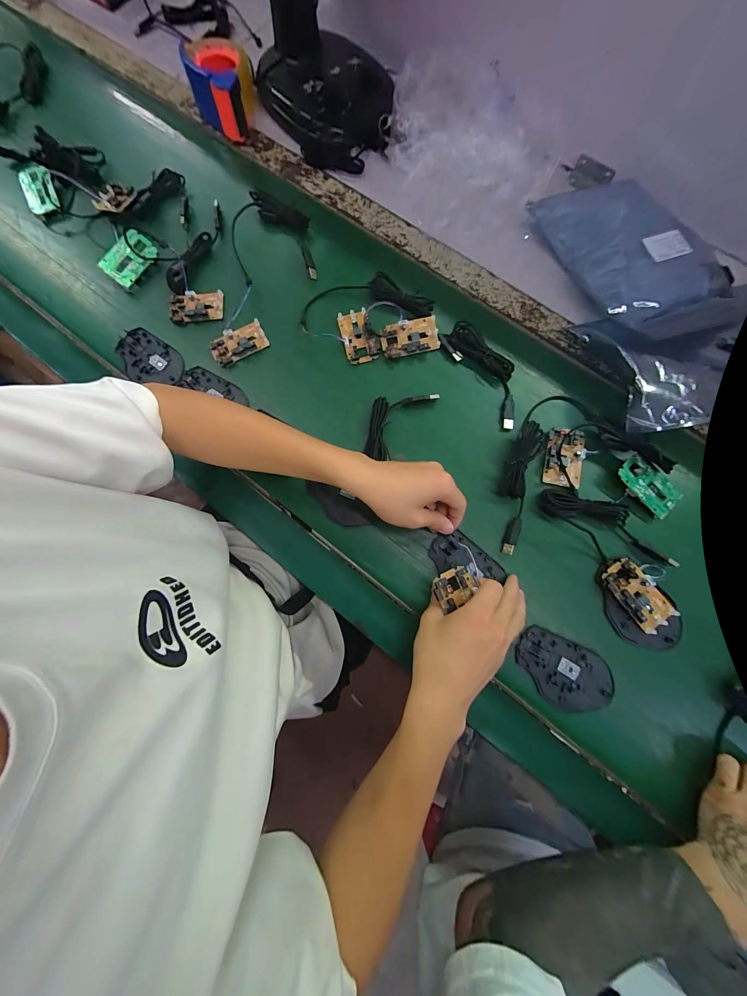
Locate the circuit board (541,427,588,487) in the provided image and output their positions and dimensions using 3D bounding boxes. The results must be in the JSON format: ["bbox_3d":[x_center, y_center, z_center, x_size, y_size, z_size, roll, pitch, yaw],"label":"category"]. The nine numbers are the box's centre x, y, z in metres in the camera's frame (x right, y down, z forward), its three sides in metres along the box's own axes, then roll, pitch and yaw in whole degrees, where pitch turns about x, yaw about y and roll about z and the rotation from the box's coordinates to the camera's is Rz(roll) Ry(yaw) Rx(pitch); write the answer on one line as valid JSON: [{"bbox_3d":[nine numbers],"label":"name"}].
[{"bbox_3d":[0.244,-0.052,0.402,0.047,0.011,0.075,10,79,3],"label":"circuit board"}]

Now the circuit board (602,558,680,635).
[{"bbox_3d":[0.310,0.114,0.367,0.046,0.021,0.081,-36,81,-6],"label":"circuit board"}]

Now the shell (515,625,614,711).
[{"bbox_3d":[0.216,0.199,0.359,0.109,0.012,0.072,23,80,5],"label":"shell"}]

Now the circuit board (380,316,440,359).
[{"bbox_3d":[0.050,-0.221,0.436,0.077,0.011,0.042,-11,96,0],"label":"circuit board"}]

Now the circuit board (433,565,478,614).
[{"bbox_3d":[0.089,0.097,0.341,0.046,0.017,0.036,-29,87,-18],"label":"circuit board"}]

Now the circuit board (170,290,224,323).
[{"bbox_3d":[-0.259,-0.281,0.465,0.076,0.014,0.044,-4,79,0],"label":"circuit board"}]

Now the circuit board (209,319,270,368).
[{"bbox_3d":[-0.193,-0.220,0.448,0.077,0.008,0.045,-25,80,-4],"label":"circuit board"}]

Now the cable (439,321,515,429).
[{"bbox_3d":[0.155,-0.171,0.426,0.050,0.022,0.157,-32,80,-5],"label":"cable"}]

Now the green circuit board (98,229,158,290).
[{"bbox_3d":[-0.360,-0.355,0.466,0.048,0.016,0.077,42,84,-7],"label":"green circuit board"}]

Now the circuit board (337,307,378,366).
[{"bbox_3d":[-0.023,-0.229,0.446,0.041,0.012,0.078,-15,79,-2],"label":"circuit board"}]

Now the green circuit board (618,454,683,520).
[{"bbox_3d":[0.339,-0.016,0.389,0.079,0.007,0.040,43,84,0],"label":"green circuit board"}]

